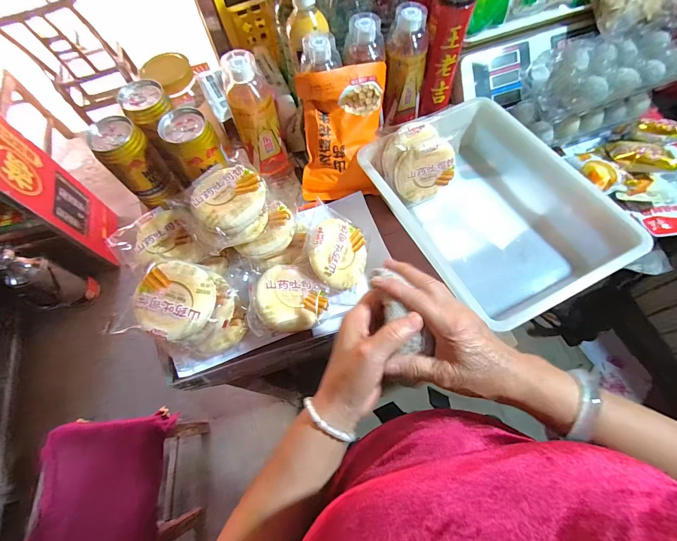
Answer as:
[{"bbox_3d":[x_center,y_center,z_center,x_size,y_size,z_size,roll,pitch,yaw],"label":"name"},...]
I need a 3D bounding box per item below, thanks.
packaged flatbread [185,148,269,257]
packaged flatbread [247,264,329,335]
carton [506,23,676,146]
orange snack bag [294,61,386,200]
[{"bbox_3d":[-0.147,-0.090,0.432,0.104,0.054,0.105,-1,65,2],"label":"packaged flatbread"},{"bbox_3d":[-0.065,0.036,0.435,0.100,0.026,0.088,0,72,-22],"label":"packaged flatbread"},{"bbox_3d":[0.427,-0.309,0.540,0.246,0.105,0.113,-20,66,-7],"label":"carton"},{"bbox_3d":[0.009,-0.214,0.518,0.135,0.191,0.050,-6,23,-12],"label":"orange snack bag"}]

